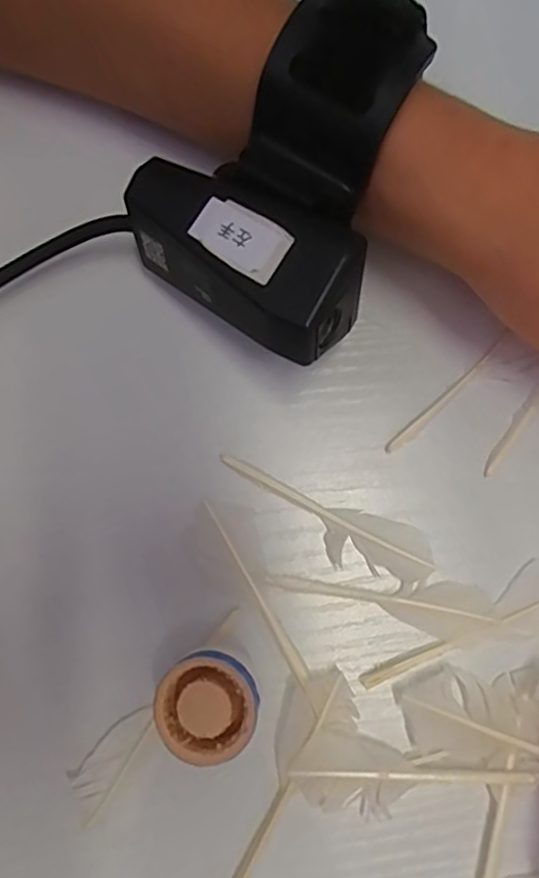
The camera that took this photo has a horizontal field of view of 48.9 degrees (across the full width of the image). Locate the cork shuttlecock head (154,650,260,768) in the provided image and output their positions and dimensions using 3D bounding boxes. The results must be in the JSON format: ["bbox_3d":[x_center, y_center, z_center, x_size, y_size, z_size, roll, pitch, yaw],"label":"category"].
[{"bbox_3d":[-0.016,0.071,0.160,0.026,0.024,0.025,0,78,-1],"label":"cork shuttlecock head"}]

